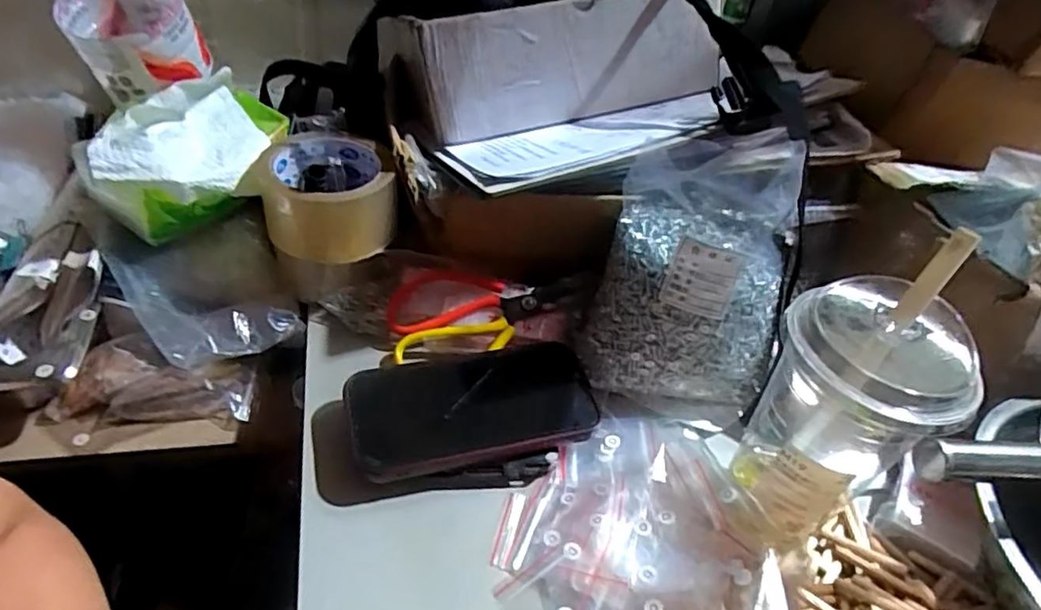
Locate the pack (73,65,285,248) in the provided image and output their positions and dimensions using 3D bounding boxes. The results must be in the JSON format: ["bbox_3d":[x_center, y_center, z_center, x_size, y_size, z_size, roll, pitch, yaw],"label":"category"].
[{"bbox_3d":[-0.239,-0.106,0.461,0.141,0.076,0.094,-30,55,-36],"label":"pack"}]

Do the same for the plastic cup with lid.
[{"bbox_3d":[0.176,0.054,0.346,0.089,0.170,0.082,5,42,-5],"label":"plastic cup with lid"}]

